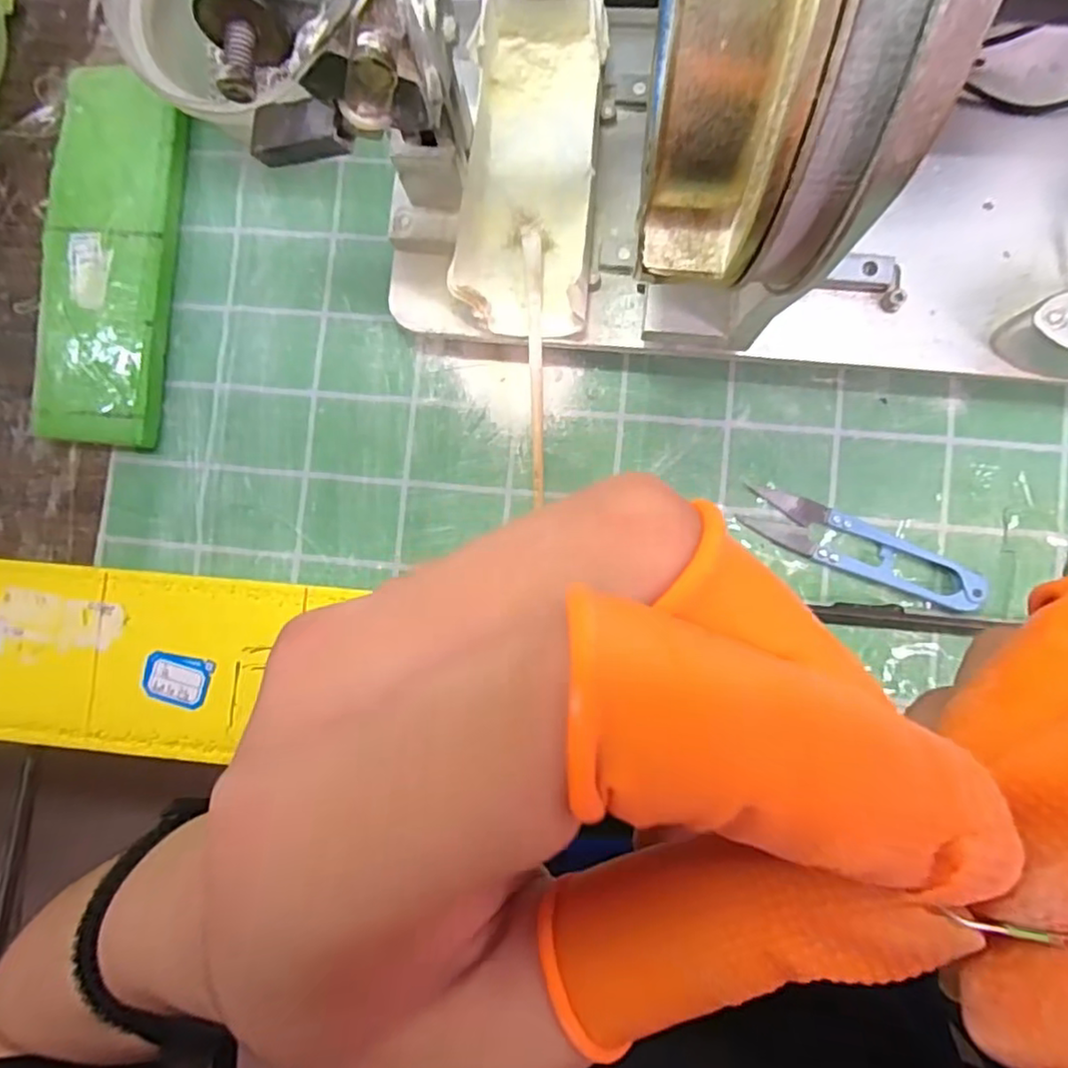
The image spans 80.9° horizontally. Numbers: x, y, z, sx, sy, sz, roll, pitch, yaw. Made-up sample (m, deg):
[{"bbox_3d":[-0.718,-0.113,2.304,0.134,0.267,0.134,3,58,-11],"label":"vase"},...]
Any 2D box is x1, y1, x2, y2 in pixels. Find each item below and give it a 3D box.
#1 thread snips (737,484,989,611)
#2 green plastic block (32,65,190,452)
[{"bbox_3d":[0.142,0.006,0.272,0.101,0.011,0.024,22,89,5],"label":"thread snips"},{"bbox_3d":[-0.202,-0.129,0.297,0.059,0.016,0.172,3,88,4],"label":"green plastic block"}]

